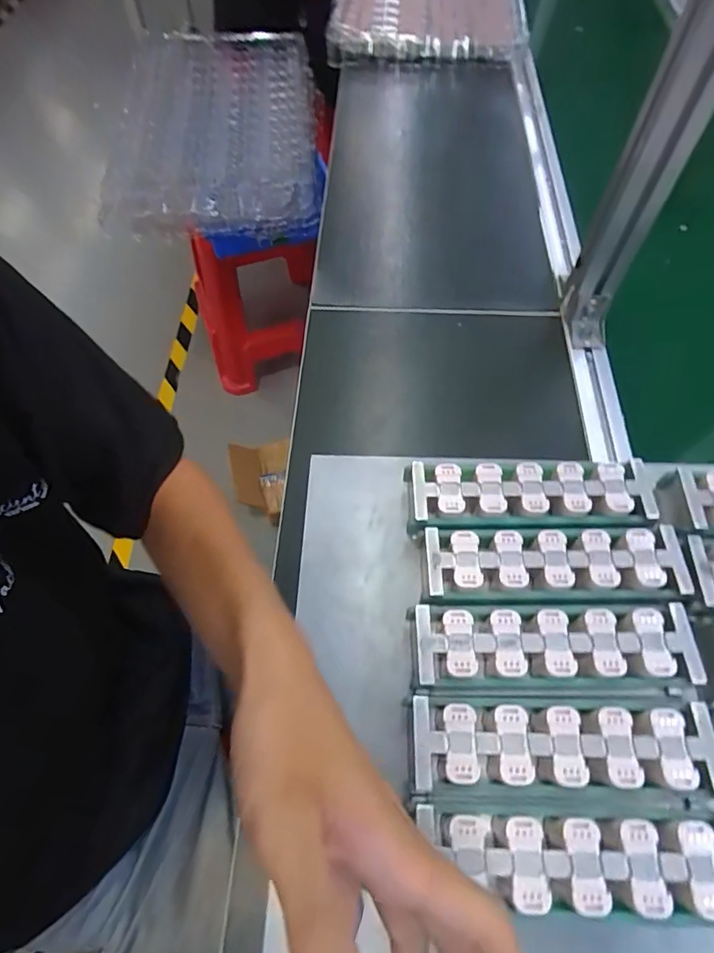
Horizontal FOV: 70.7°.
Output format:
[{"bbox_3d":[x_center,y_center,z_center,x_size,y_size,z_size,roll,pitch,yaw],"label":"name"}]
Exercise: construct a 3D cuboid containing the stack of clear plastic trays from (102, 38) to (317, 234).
[{"bbox_3d":[-0.268,-0.676,0.981,0.380,0.080,0.565,-4,64,2],"label":"stack of clear plastic trays"}]

